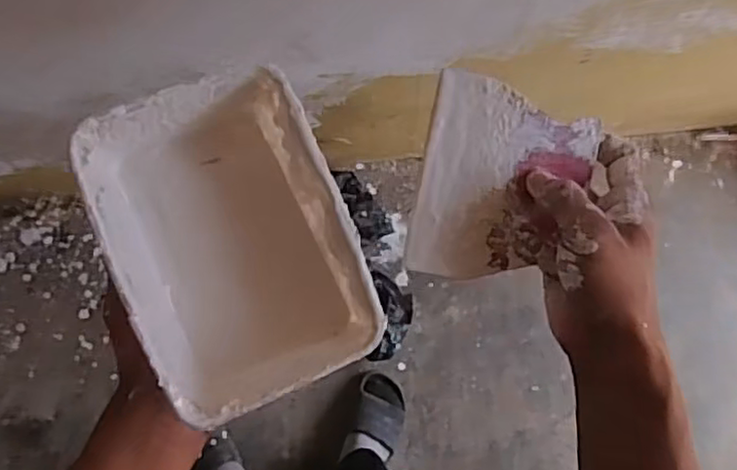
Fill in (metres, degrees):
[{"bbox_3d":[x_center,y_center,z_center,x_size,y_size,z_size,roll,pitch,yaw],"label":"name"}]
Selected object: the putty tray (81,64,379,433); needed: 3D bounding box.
[{"bbox_3d":[-0.074,0.005,0.380,0.122,0.084,0.170,-24,89,-6],"label":"putty tray"}]

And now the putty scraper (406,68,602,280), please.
[{"bbox_3d":[0.083,-0.030,0.405,0.103,0.009,0.122,12,86,-4],"label":"putty scraper"}]

